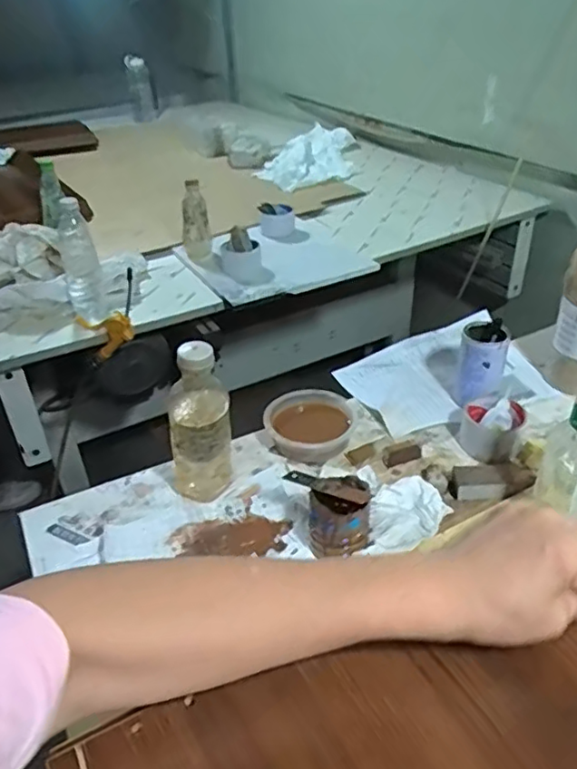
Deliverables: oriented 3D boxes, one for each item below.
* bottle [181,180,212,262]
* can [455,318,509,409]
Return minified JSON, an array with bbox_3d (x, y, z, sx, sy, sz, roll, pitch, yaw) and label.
[{"bbox_3d":[-0.204,-0.351,1.336,0.061,0.163,0.060,-7,35,-6],"label":"bottle"},{"bbox_3d":[0.283,-0.030,0.895,0.061,0.103,0.072,7,36,14],"label":"can"}]

